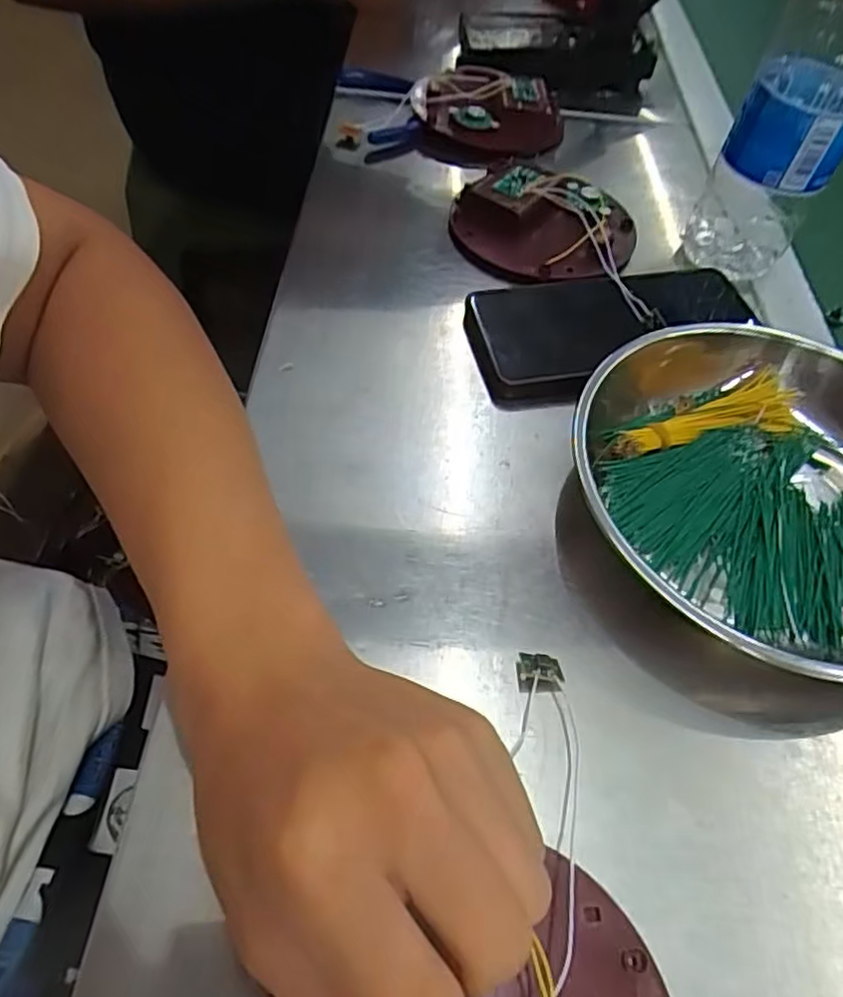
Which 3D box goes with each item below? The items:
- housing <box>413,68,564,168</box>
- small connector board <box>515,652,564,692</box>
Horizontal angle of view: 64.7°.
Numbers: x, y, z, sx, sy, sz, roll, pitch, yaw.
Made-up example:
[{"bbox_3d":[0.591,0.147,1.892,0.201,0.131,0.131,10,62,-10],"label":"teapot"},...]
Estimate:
[{"bbox_3d":[0.048,-0.294,0.513,0.110,0.035,0.110,1,55,-2],"label":"housing"},{"bbox_3d":[0.046,0.068,0.260,0.017,0.007,0.015,7,55,2],"label":"small connector board"}]

